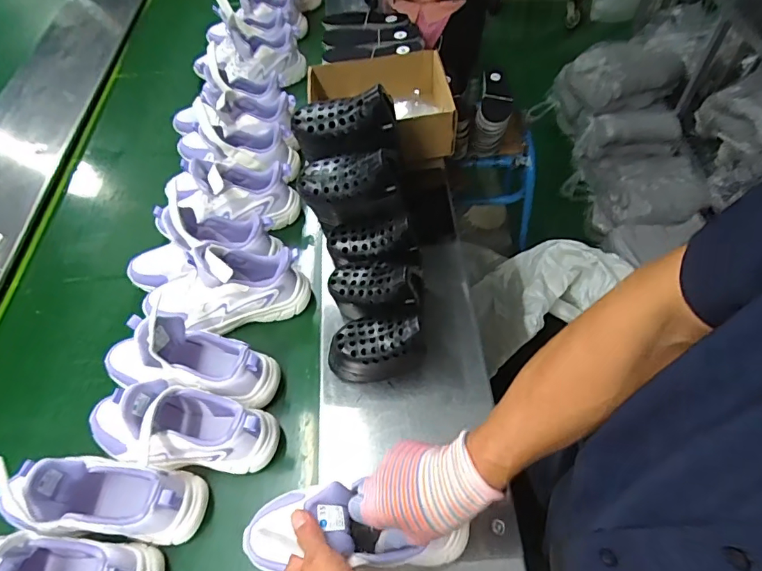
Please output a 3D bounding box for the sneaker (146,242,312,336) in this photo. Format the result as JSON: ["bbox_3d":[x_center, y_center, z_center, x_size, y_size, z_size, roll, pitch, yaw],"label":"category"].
[{"bbox_3d":[-0.237,0.000,0.728,0.243,0.144,0.092,-11,56,-6],"label":"sneaker"}]

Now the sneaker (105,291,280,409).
[{"bbox_3d":[-0.283,0.102,0.663,0.258,0.139,0.084,8,56,7],"label":"sneaker"}]

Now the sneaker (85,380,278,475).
[{"bbox_3d":[-0.268,0.180,0.611,0.253,0.131,0.095,9,56,7],"label":"sneaker"}]

